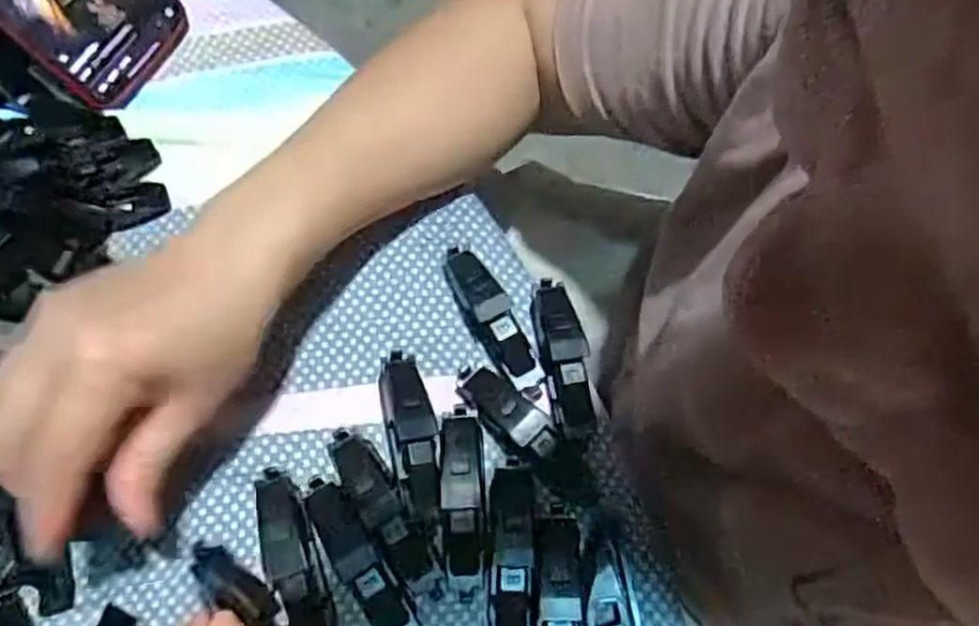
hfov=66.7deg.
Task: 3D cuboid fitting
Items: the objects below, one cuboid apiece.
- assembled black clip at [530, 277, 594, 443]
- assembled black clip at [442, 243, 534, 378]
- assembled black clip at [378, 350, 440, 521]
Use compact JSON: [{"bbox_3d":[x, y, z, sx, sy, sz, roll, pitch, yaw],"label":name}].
[{"bbox_3d":[0.034,0.019,0.344,0.021,0.016,0.073,-8,71,-3],"label":"assembled black clip"},{"bbox_3d":[-0.003,-0.002,0.348,0.019,0.021,0.073,-28,74,-10],"label":"assembled black clip"},{"bbox_3d":[-0.035,0.051,0.329,0.022,0.022,0.076,-13,72,-5],"label":"assembled black clip"}]

